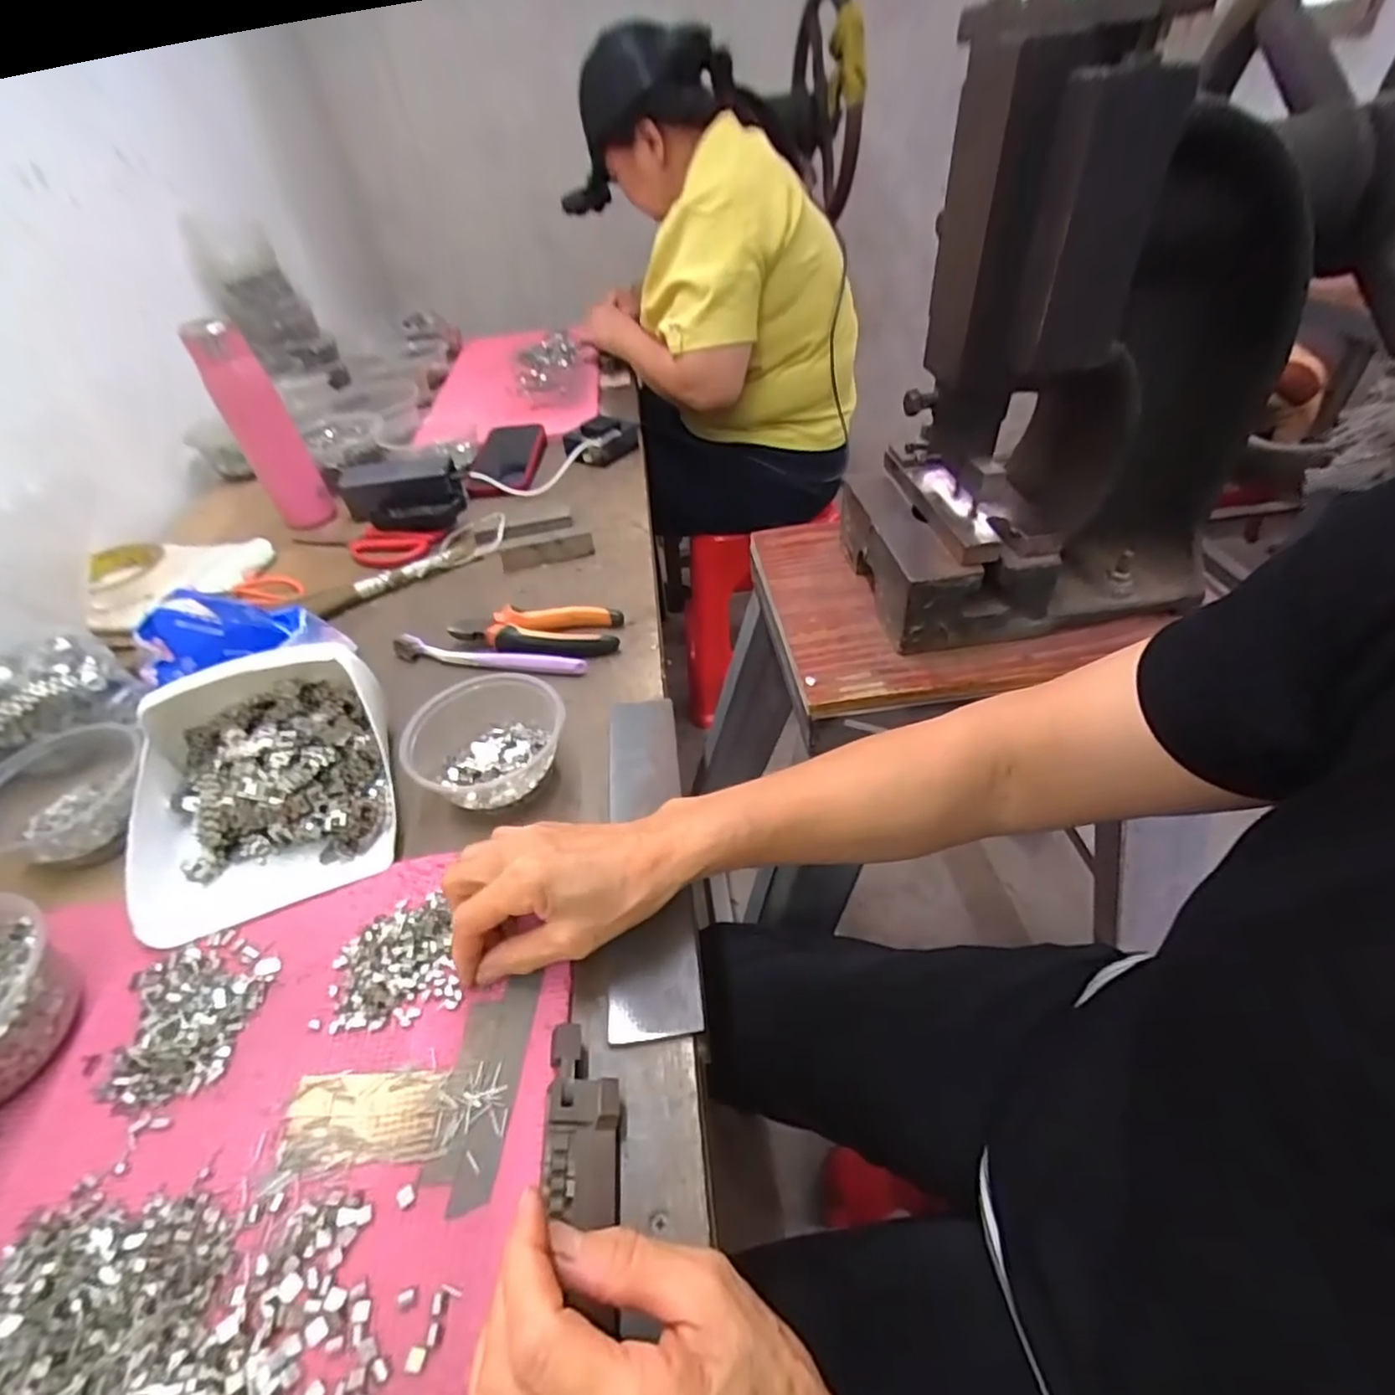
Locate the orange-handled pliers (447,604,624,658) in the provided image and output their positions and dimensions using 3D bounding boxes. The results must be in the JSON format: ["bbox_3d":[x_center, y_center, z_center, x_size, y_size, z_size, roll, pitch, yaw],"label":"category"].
[{"bbox_3d":[-0.143,-0.056,0.574,0.147,0.020,0.059,-3,43,1],"label":"orange-handled pliers"}]

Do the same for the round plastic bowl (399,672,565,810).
[{"bbox_3d":[-0.148,0.030,0.456,0.098,0.048,0.092,-2,43,2],"label":"round plastic bowl"}]

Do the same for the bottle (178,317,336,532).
[{"bbox_3d":[-0.493,-0.305,0.740,0.048,0.210,0.060,27,53,32],"label":"bottle"}]

